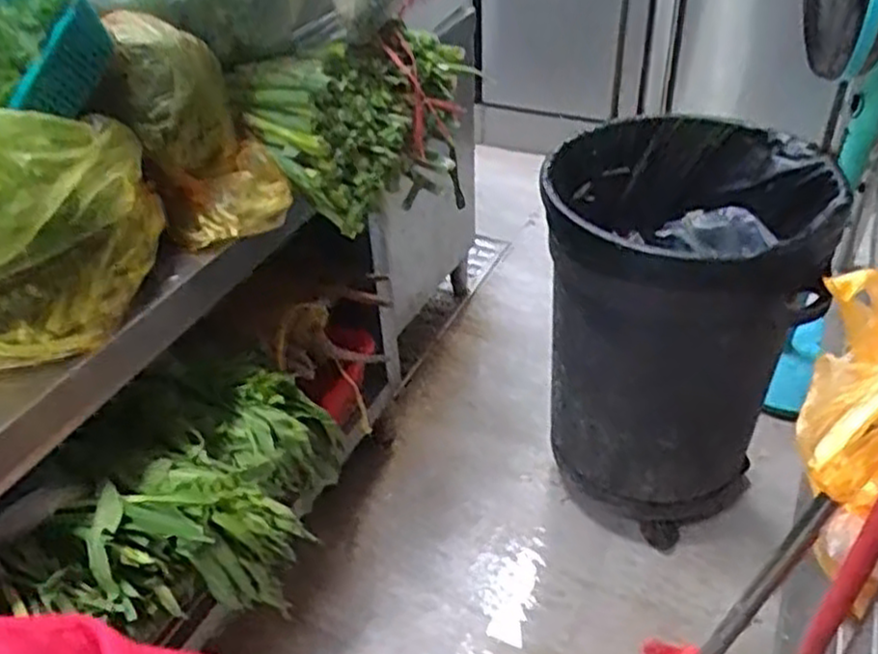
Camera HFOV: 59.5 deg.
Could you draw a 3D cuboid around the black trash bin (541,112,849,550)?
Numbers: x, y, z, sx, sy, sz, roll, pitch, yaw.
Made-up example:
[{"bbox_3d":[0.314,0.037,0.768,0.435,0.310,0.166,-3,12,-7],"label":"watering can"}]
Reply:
[{"bbox_3d":[0.412,0.013,1.505,0.440,0.676,0.484,-2,40,2],"label":"black trash bin"}]

